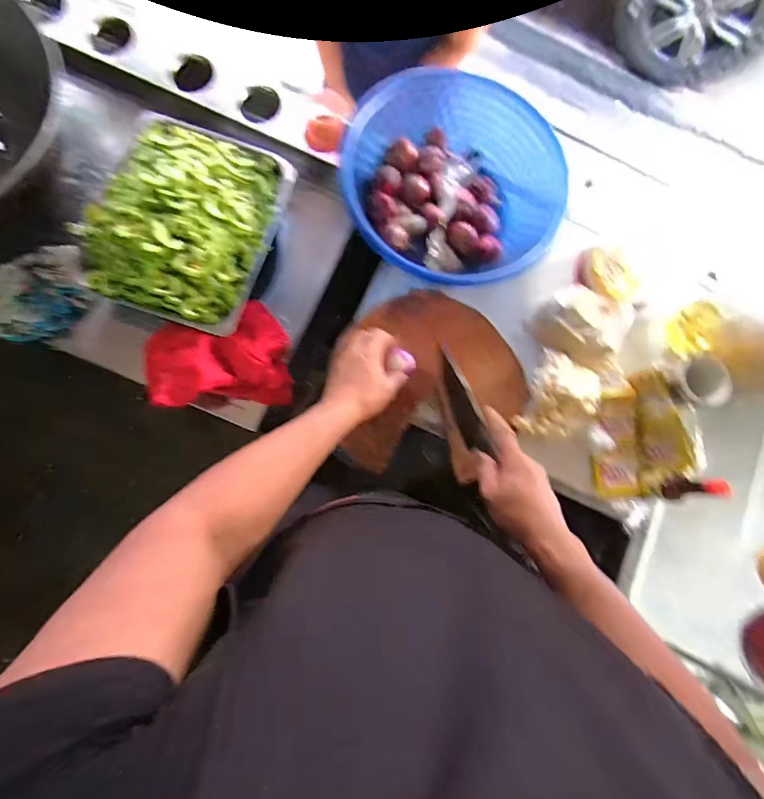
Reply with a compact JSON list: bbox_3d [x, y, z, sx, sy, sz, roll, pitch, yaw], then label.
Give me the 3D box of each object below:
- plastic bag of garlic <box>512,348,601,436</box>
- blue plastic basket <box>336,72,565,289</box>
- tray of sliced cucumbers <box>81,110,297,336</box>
[{"bbox_3d":[0.284,0.001,0.672,0.102,0.060,0.133,34,81,0],"label":"plastic bag of garlic"},{"bbox_3d":[0.115,-0.343,0.683,0.339,0.113,0.317,1,82,-5],"label":"blue plastic basket"},{"bbox_3d":[-0.291,-0.283,0.627,0.233,0.090,0.311,20,81,-2],"label":"tray of sliced cucumbers"}]

